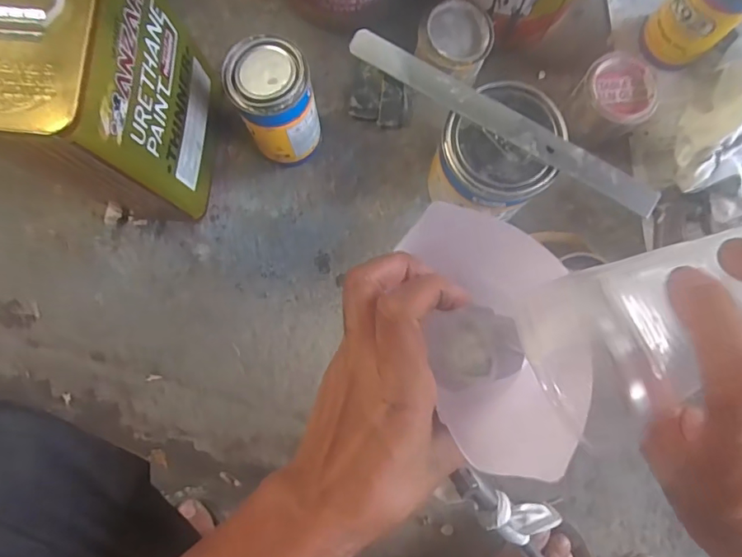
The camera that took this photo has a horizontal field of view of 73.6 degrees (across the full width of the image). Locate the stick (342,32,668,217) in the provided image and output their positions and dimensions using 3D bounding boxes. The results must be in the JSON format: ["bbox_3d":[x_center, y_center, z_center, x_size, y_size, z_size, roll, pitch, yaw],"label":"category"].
[{"bbox_3d":[0.110,-0.133,0.421,0.286,0.006,0.026,32,90,4],"label":"stick"}]

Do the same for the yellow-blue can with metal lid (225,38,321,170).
[{"bbox_3d":[-0.091,-0.167,0.488,0.069,0.143,0.070,0,85,-1],"label":"yellow-blue can with metal lid"}]

